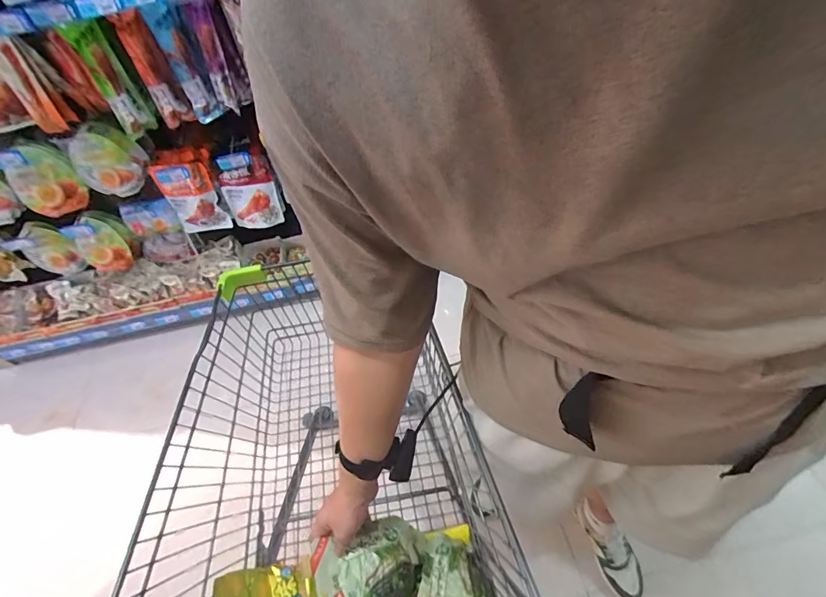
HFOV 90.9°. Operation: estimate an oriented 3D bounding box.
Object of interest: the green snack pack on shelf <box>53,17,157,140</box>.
[{"bbox_3d":[-0.782,-0.566,1.064,0.086,0.282,0.058,-28,57,-14],"label":"green snack pack on shelf"}]

